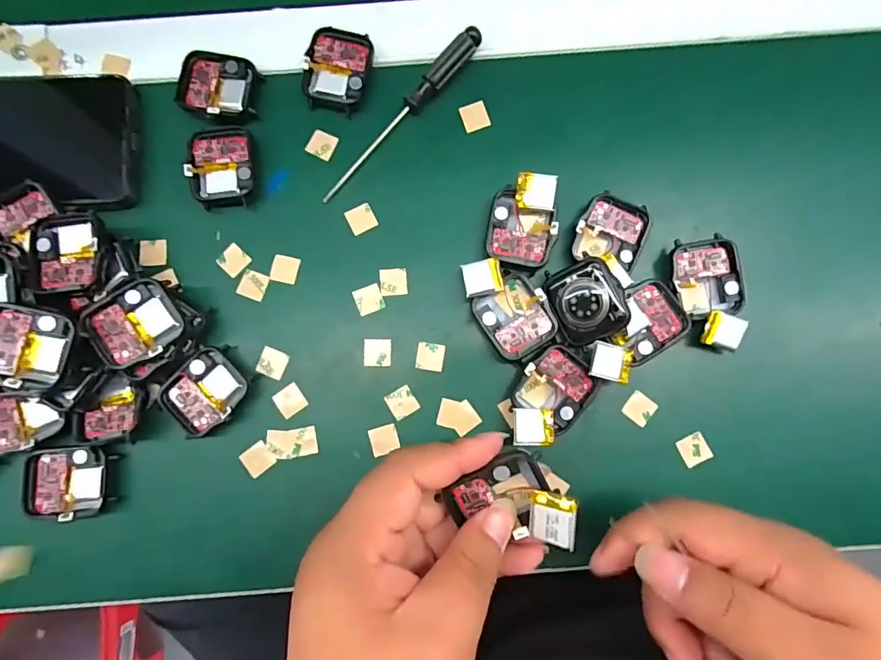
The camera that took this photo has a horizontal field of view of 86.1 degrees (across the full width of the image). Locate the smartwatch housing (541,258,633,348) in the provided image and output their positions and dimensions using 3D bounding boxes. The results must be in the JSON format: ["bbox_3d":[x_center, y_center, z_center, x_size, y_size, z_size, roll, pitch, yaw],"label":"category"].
[{"bbox_3d":[0.079,-0.016,0.255,0.035,0.015,0.041,-22,83,-2],"label":"smartwatch housing"}]

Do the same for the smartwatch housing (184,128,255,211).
[{"bbox_3d":[-0.126,-0.095,0.274,0.035,0.011,0.046,-5,83,0],"label":"smartwatch housing"}]

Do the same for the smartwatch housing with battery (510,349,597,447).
[{"bbox_3d":[0.058,0.038,0.255,0.036,0.017,0.053,36,85,4],"label":"smartwatch housing with battery"}]

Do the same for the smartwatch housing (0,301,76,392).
[{"bbox_3d":[-0.203,0.007,0.227,0.044,0.010,0.039,11,83,2],"label":"smartwatch housing"}]

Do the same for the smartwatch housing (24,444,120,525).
[{"bbox_3d":[-0.199,0.082,0.255,0.043,0.012,0.036,-5,83,0],"label":"smartwatch housing"}]

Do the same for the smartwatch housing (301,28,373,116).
[{"bbox_3d":[-0.061,-0.153,0.279,0.037,0.007,0.045,15,83,2],"label":"smartwatch housing"}]

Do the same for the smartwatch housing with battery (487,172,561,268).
[{"bbox_3d":[0.047,-0.061,0.266,0.037,0.016,0.049,8,83,1],"label":"smartwatch housing with battery"}]

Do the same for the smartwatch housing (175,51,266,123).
[{"bbox_3d":[-0.130,-0.142,0.278,0.046,0.009,0.038,14,83,2],"label":"smartwatch housing"}]

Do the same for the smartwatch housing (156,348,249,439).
[{"bbox_3d":[-0.130,0.035,0.260,0.038,0.010,0.043,42,85,5],"label":"smartwatch housing"}]

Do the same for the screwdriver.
[{"bbox_3d":[-0.022,-0.125,0.276,0.011,0.011,0.131,41,85,5],"label":"screwdriver"}]

